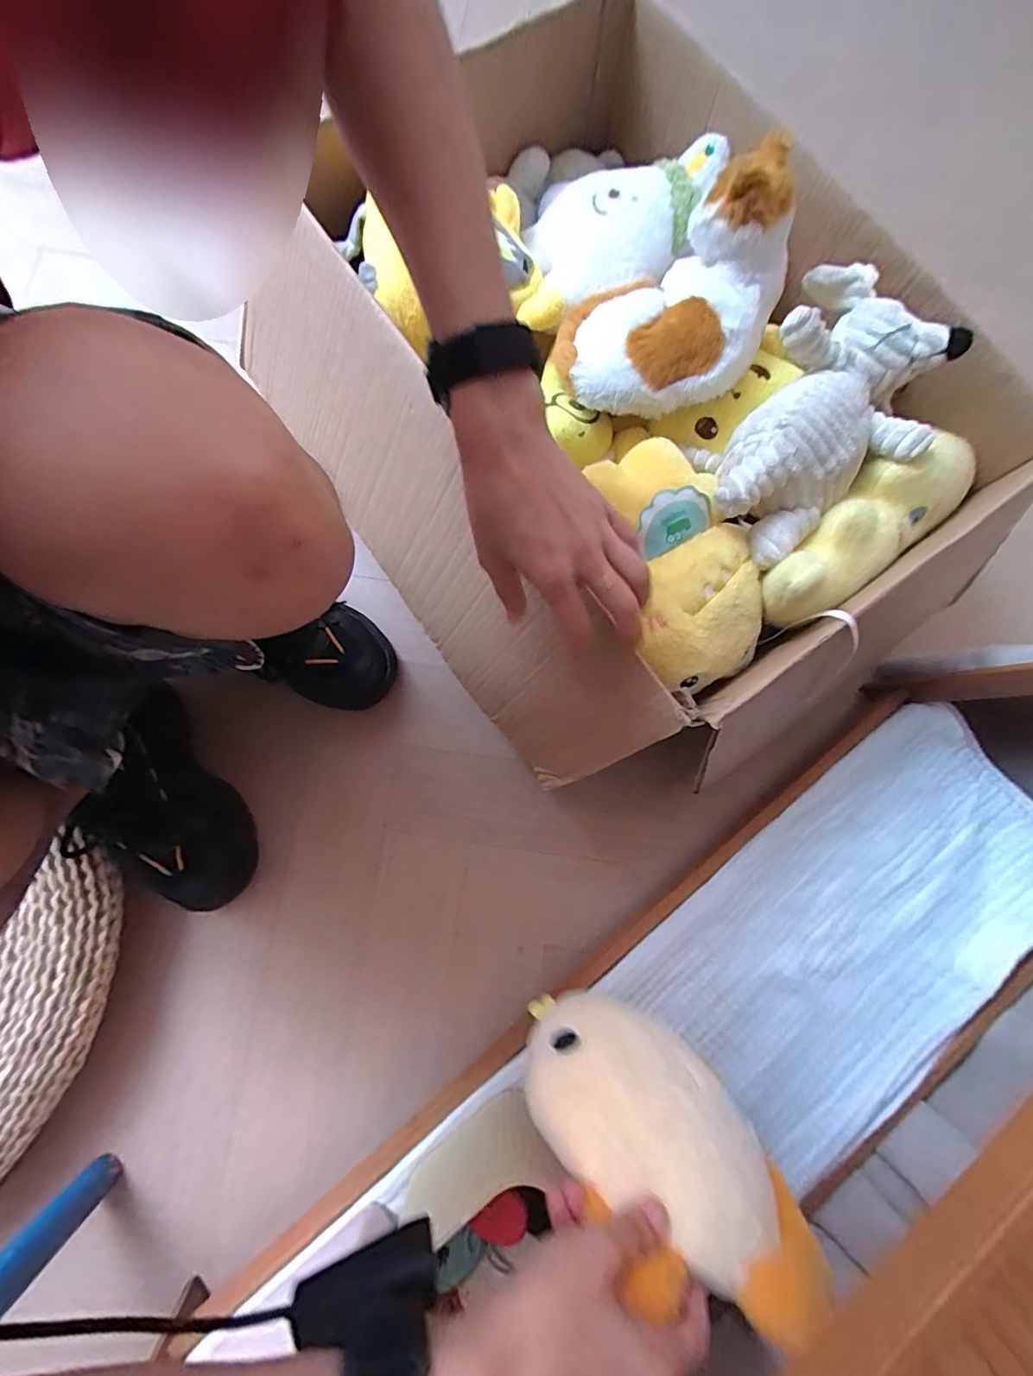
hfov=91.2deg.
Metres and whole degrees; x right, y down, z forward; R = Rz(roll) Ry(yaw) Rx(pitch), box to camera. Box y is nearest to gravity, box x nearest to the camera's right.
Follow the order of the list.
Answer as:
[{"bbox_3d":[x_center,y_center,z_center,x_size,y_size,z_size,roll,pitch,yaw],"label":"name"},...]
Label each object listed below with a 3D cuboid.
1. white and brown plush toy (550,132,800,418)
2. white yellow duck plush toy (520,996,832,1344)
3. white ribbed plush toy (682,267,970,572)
[{"bbox_3d":[0.137,-0.328,0.420,0.148,0.094,0.199,27,81,2],"label":"white and brown plush toy"},{"bbox_3d":[0.105,0.309,0.342,0.095,0.153,0.191,-42,82,-10],"label":"white yellow duck plush toy"},{"bbox_3d":[0.255,-0.227,0.421,0.156,0.068,0.265,38,81,4],"label":"white ribbed plush toy"}]

